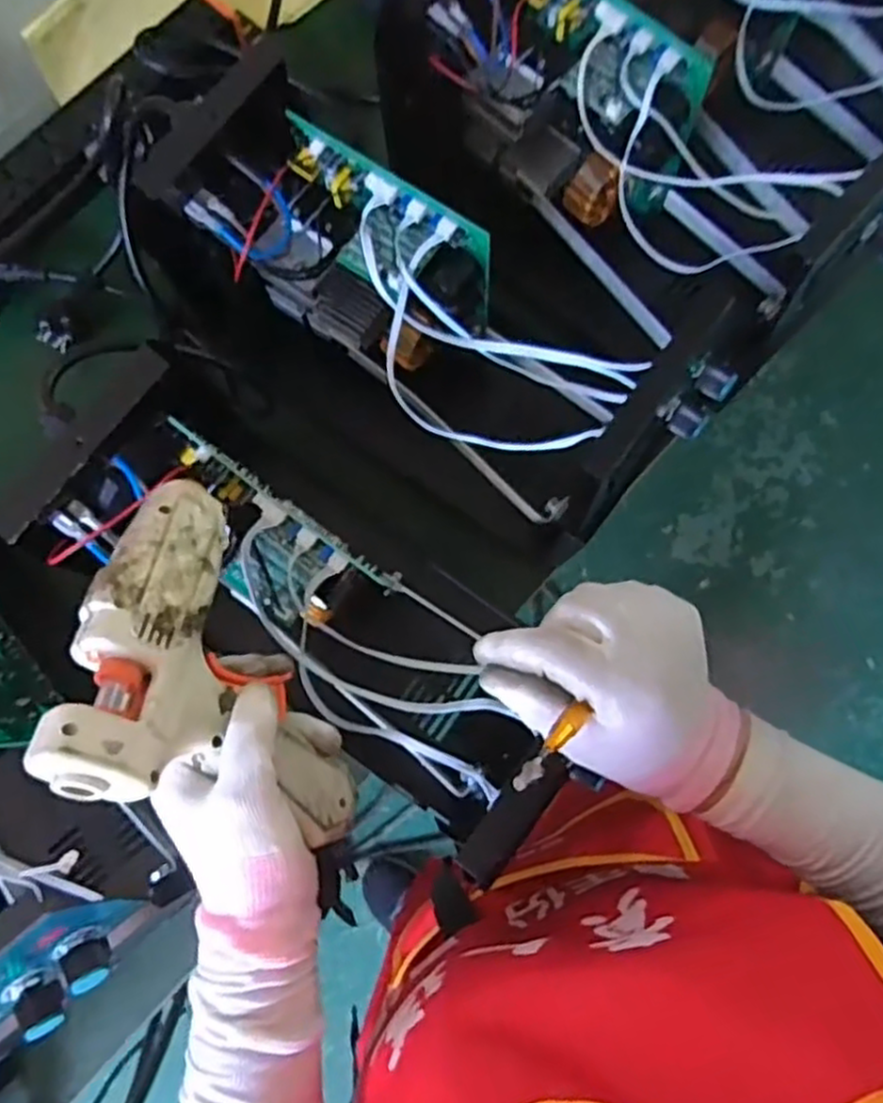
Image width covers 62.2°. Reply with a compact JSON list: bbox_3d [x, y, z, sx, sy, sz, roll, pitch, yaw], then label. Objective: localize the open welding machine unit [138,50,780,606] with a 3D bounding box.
[{"bbox_3d":[-0.017,-0.139,0.510,0.182,0.199,0.345,-43,81,-7],"label":"open welding machine unit"}]

